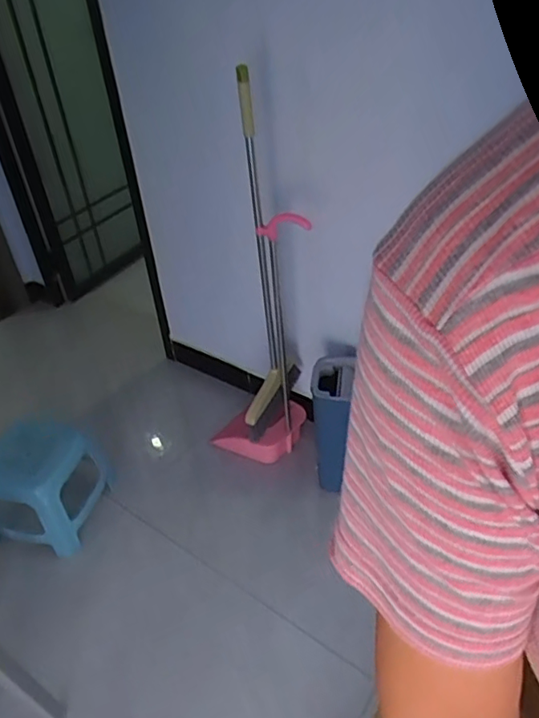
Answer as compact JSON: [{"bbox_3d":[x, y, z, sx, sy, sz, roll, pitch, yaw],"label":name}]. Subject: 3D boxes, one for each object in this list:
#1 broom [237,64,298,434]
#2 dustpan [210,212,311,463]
[{"bbox_3d":[-0.002,-0.182,1.359,0.103,0.916,0.209,5,39,11],"label":"broom"},{"bbox_3d":[-0.036,-0.030,1.536,0.214,0.792,0.294,-32,46,-30],"label":"dustpan"}]

